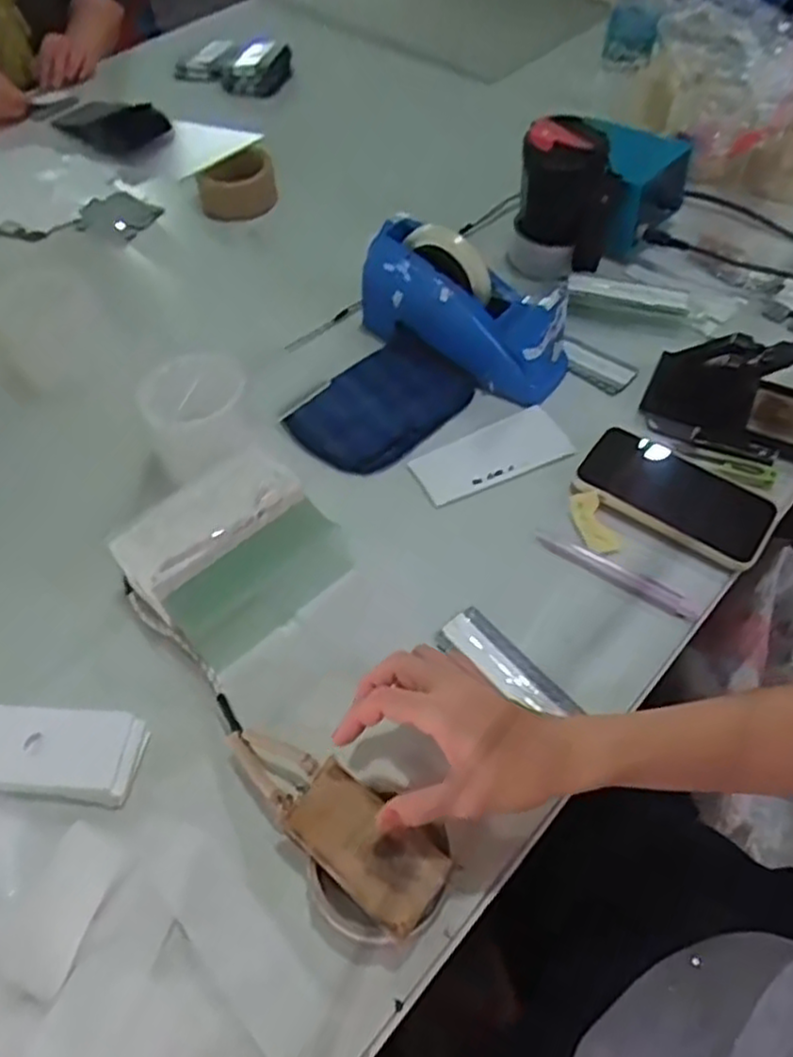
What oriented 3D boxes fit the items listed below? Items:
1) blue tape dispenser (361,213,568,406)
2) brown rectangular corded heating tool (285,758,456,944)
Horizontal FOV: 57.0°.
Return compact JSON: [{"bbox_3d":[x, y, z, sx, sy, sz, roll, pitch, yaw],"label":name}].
[{"bbox_3d":[0.061,-0.209,0.695,0.209,0.110,0.067,25,60,18],"label":"blue tape dispenser"},{"bbox_3d":[-0.019,0.192,0.446,0.102,0.007,0.053,36,63,23],"label":"brown rectangular corded heating tool"}]

